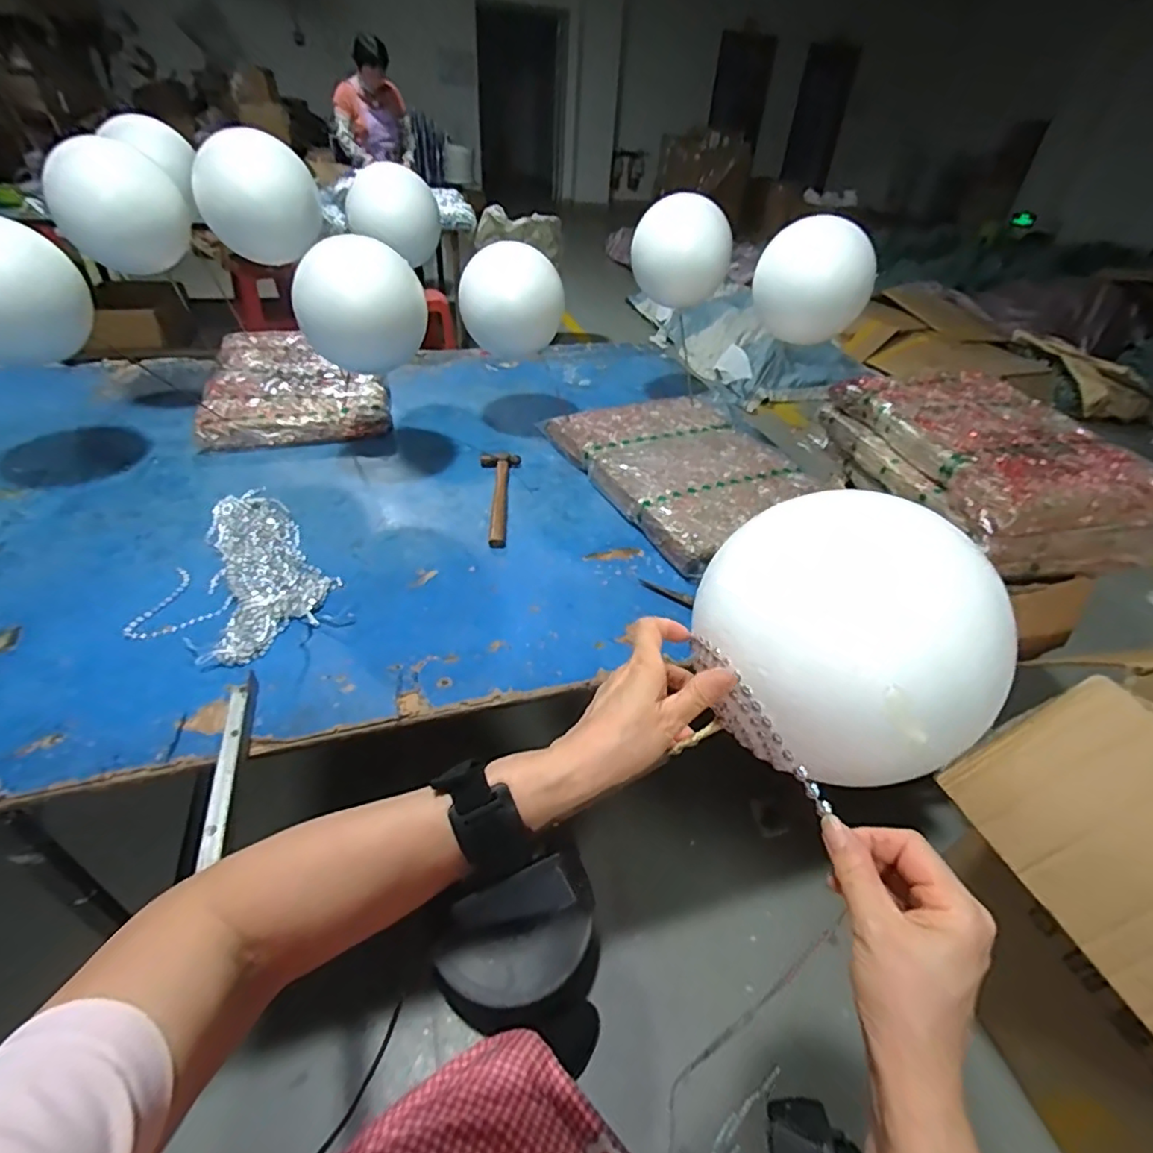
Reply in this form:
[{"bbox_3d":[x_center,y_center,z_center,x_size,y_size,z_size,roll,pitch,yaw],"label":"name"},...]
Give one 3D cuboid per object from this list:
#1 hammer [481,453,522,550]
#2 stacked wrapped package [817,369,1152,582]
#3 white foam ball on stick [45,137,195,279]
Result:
[{"bbox_3d":[-0.139,-0.142,1.018,0.071,0.024,0.276,0,40,-5],"label":"hammer"},{"bbox_3d":[0.772,-0.217,1.109,0.378,0.168,0.521,-3,40,-9],"label":"stacked wrapped package"},{"bbox_3d":[-0.802,-0.645,1.021,0.189,0.213,0.200,-17,44,-24],"label":"white foam ball on stick"}]

